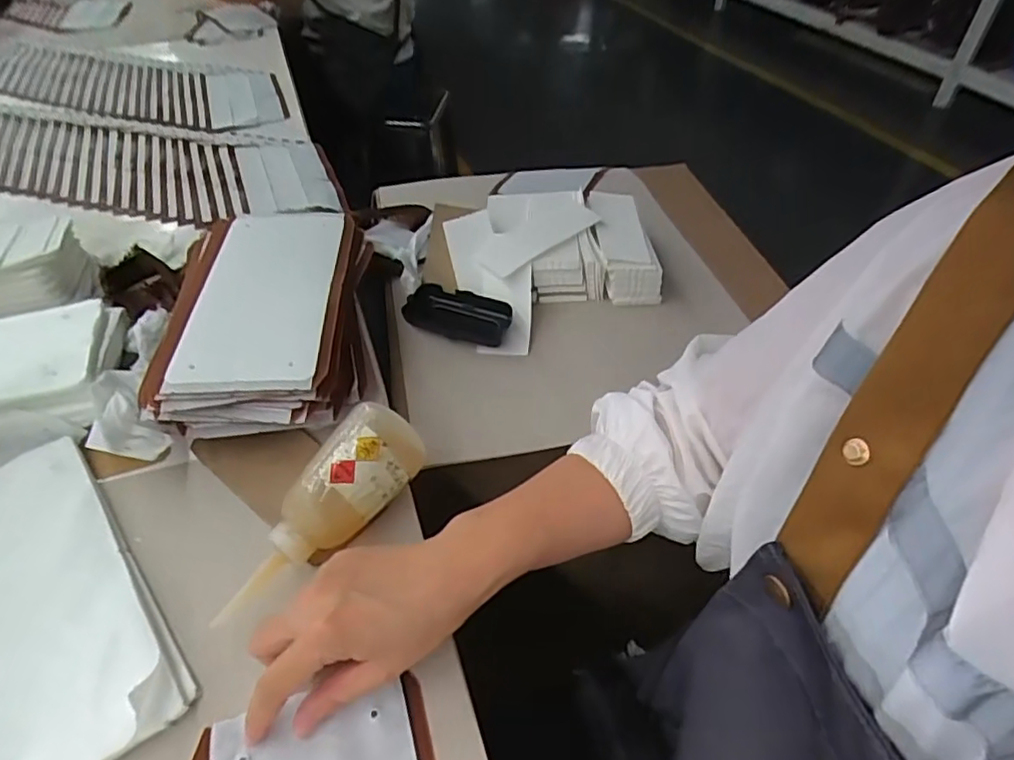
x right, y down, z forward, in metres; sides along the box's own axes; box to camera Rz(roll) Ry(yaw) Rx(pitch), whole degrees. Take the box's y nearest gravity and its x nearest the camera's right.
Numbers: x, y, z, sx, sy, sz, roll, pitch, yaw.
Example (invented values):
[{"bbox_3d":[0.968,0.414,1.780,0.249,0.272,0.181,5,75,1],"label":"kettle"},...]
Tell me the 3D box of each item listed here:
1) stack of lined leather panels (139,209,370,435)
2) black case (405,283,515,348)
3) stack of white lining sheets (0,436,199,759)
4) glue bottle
[{"bbox_3d":[-0.218,-0.057,0.559,0.162,0.068,0.250,-4,45,-4],"label":"stack of lined leather panels"},{"bbox_3d":[-0.050,-0.067,0.634,0.109,0.028,0.047,16,47,15],"label":"black case"},{"bbox_3d":[-0.306,0.145,0.399,0.114,0.023,0.247,-31,53,-28],"label":"stack of white lining sheets"},{"bbox_3d":[-0.128,0.090,0.424,0.051,0.056,0.169,30,67,26],"label":"glue bottle"}]

